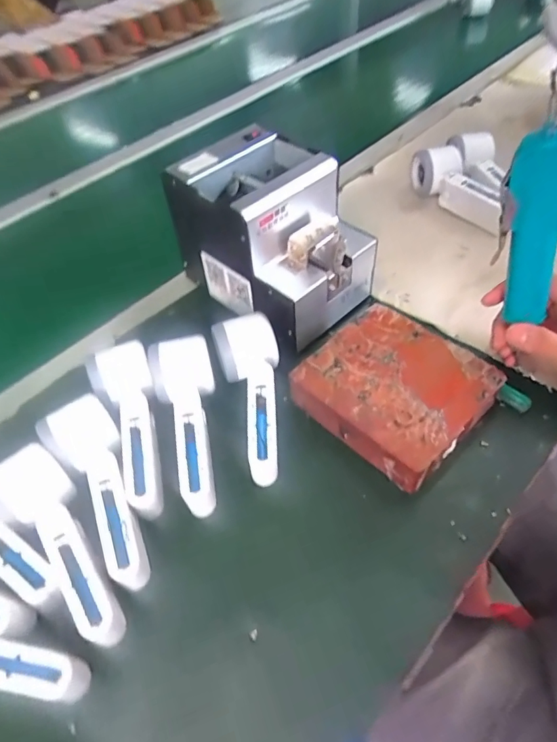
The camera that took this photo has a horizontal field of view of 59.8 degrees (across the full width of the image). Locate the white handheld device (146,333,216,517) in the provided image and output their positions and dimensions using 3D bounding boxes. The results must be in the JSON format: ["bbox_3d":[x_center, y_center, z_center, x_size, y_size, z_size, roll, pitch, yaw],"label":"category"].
[{"bbox_3d":[-0.075,0.039,0.432,0.059,0.043,0.169,-16,50,-8],"label":"white handheld device"}]

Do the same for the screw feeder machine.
[{"bbox_3d":[-0.002,-0.142,0.511,0.137,0.145,0.170,-37,55,-23],"label":"screw feeder machine"}]

